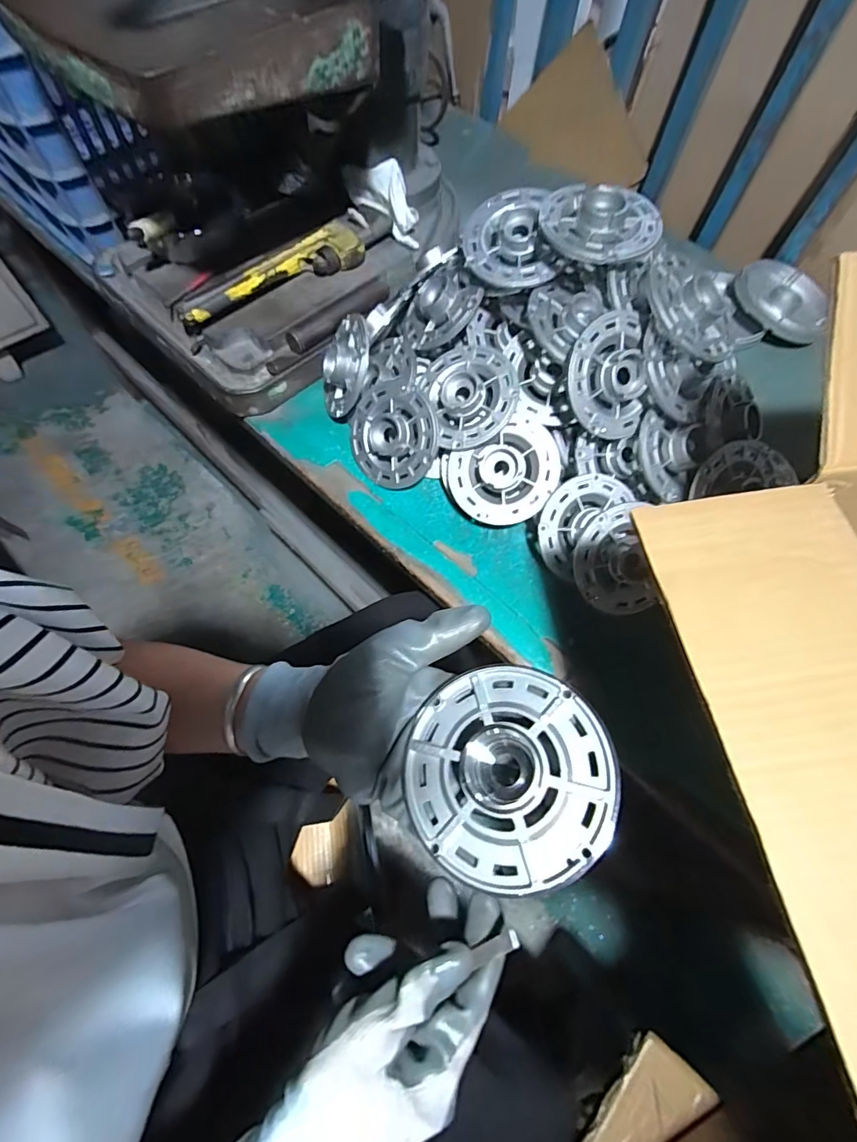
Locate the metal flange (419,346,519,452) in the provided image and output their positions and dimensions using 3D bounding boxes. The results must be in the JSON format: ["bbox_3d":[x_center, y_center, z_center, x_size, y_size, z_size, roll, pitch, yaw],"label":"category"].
[{"bbox_3d":[0.044,-0.185,0.499,0.091,0.026,0.108,-21,76,16],"label":"metal flange"}]

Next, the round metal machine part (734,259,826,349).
[{"bbox_3d":[0.494,-0.379,0.679,0.124,0.031,0.139,26,67,8],"label":"round metal machine part"}]

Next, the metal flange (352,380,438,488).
[{"bbox_3d":[-0.040,-0.145,0.521,0.105,0.027,0.106,6,103,28],"label":"metal flange"}]

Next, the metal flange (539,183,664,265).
[{"bbox_3d":[0.159,-0.322,0.442,0.105,0.025,0.085,17,66,4],"label":"metal flange"}]

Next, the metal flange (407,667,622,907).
[{"bbox_3d":[0.041,0.106,0.255,0.106,0.010,0.107,-22,57,8],"label":"metal flange"}]

